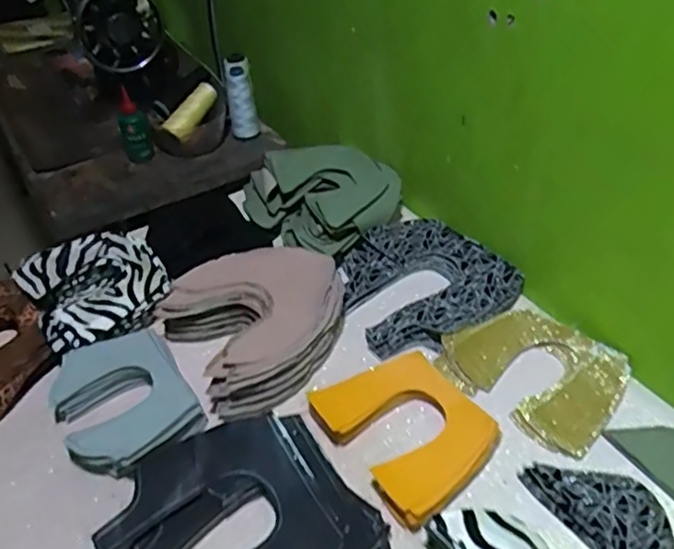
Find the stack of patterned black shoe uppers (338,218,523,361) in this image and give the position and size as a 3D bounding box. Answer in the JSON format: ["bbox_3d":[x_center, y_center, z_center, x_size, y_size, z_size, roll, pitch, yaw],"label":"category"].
[{"bbox_3d":[0.094,0.007,0.744,0.180,0.023,0.181,-26,44,-21],"label":"stack of patterned black shoe uppers"}]

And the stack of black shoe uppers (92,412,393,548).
[{"bbox_3d":[-0.080,0.213,0.531,0.188,0.039,0.202,-29,46,-24],"label":"stack of black shoe uppers"}]

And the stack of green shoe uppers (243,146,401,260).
[{"bbox_3d":[-0.008,-0.107,0.842,0.182,0.062,0.165,-28,46,-26],"label":"stack of green shoe uppers"}]

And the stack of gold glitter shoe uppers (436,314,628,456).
[{"bbox_3d":[0.201,0.091,0.646,0.135,0.021,0.161,-35,48,-29],"label":"stack of gold glitter shoe uppers"}]

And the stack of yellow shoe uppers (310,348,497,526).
[{"bbox_3d":[0.061,0.138,0.595,0.126,0.030,0.156,-31,46,-26],"label":"stack of yellow shoe uppers"}]

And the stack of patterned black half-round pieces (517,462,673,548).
[{"bbox_3d":[0.231,0.200,0.528,0.074,0.015,0.145,-26,44,-21],"label":"stack of patterned black half-round pieces"}]

